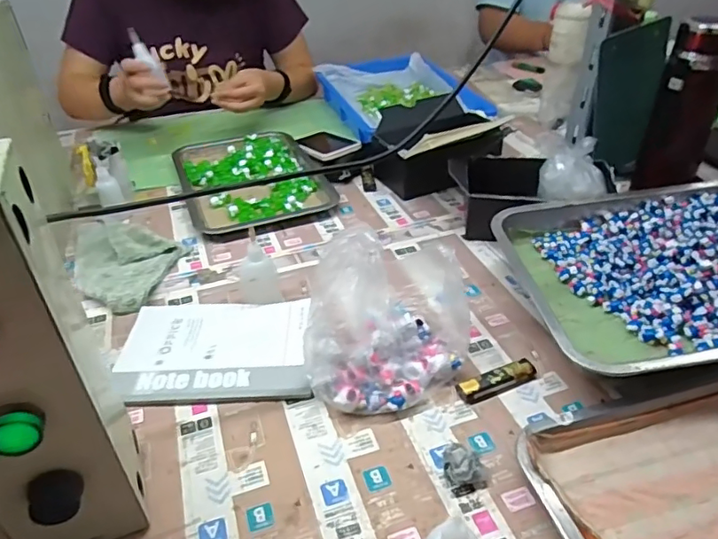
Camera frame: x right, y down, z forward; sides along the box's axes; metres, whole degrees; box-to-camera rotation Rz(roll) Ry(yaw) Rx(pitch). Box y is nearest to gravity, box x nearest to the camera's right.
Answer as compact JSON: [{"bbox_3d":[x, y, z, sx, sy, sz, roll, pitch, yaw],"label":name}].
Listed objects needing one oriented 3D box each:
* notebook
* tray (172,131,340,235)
[{"bbox_3d":[-0.146,0.076,0.555,0.189,0.007,0.141,-3,36,-1],"label":"notebook"},{"bbox_3d":[-0.177,-0.155,0.869,0.208,0.022,0.287,-15,38,-17],"label":"tray"}]

